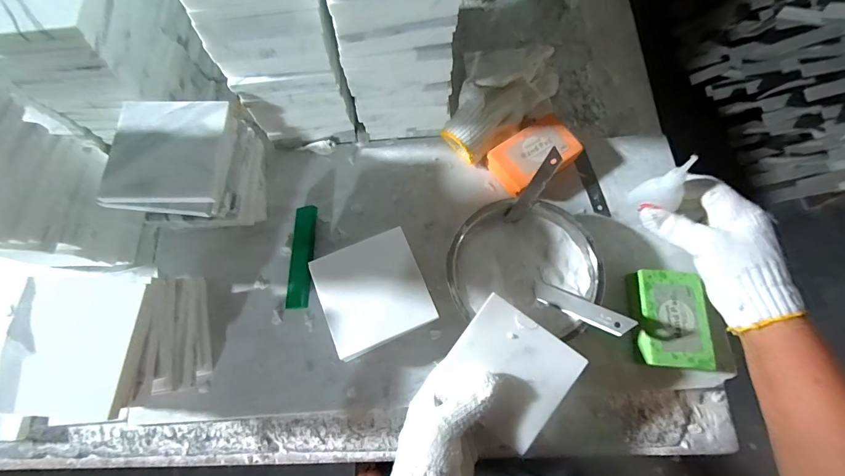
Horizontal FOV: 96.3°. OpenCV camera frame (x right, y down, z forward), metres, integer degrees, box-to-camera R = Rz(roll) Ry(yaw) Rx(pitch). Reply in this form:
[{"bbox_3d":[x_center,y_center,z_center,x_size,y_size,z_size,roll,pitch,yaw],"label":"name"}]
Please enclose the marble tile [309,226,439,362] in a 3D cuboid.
[{"bbox_3d":[-0.049,0.051,0.370,0.100,0.008,0.099,-24,75,-8],"label":"marble tile"}]

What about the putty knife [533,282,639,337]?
[{"bbox_3d":[0.152,0.069,0.366,0.092,0.009,0.020,23,96,34],"label":"putty knife"}]

